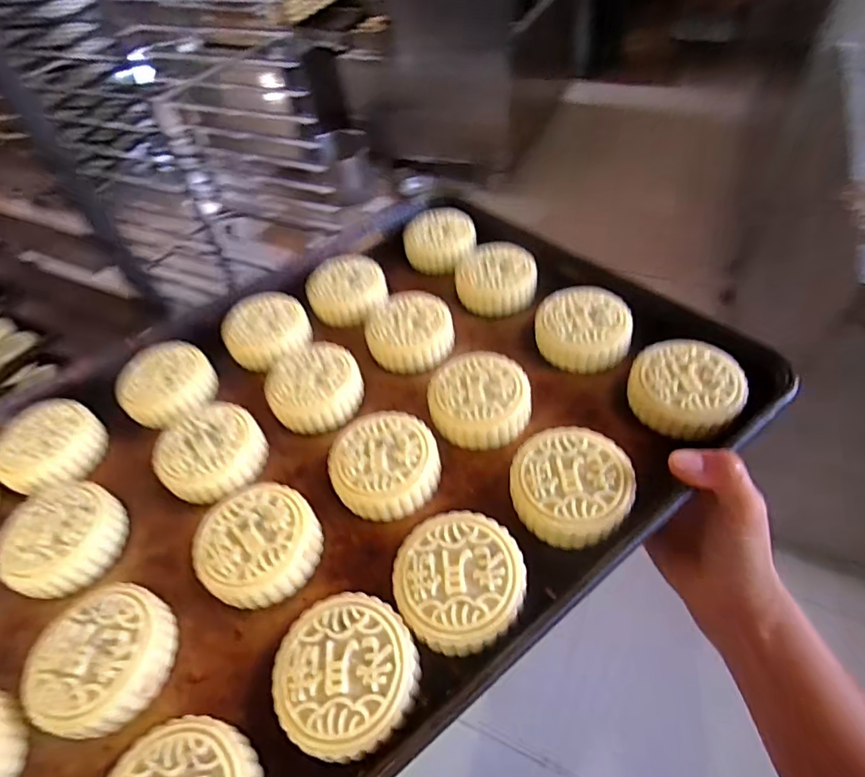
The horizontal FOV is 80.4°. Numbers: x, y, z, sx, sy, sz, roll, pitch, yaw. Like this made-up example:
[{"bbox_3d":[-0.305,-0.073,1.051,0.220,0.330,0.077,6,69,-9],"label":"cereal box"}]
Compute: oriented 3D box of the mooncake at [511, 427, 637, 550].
[{"bbox_3d":[0.083,0.057,0.311,0.067,0.026,0.070,1,47,-3],"label":"mooncake"}]

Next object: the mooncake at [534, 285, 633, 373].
[{"bbox_3d":[0.119,-0.049,0.406,0.070,0.031,0.069,11,47,7],"label":"mooncake"}]

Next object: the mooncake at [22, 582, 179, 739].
[{"bbox_3d":[-0.182,0.149,0.284,0.071,0.032,0.069,2,47,-2],"label":"mooncake"}]

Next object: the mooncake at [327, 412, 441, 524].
[{"bbox_3d":[-0.032,0.048,0.343,0.068,0.027,0.072,2,47,-2],"label":"mooncake"}]

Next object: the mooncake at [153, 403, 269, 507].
[{"bbox_3d":[-0.158,0.050,0.370,0.071,0.037,0.069,-28,54,-26],"label":"mooncake"}]

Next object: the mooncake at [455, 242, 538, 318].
[{"bbox_3d":[0.059,-0.103,0.467,0.072,0.034,0.075,2,47,-2],"label":"mooncake"}]

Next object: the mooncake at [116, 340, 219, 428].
[{"bbox_3d":[-0.220,-0.006,0.423,0.079,0.023,0.069,29,51,22],"label":"mooncake"}]

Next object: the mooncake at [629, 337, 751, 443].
[{"bbox_3d":[0.171,-0.001,0.350,0.068,0.030,0.067,2,47,-2],"label":"mooncake"}]

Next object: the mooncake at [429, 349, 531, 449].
[{"bbox_3d":[0.033,0.006,0.370,0.067,0.028,0.072,2,47,-2],"label":"mooncake"}]

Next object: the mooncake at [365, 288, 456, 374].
[{"bbox_3d":[-0.018,-0.047,0.430,0.068,0.029,0.069,2,47,-2],"label":"mooncake"}]

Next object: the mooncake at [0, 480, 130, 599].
[{"bbox_3d":[-0.245,0.098,0.339,0.076,0.028,0.069,20,49,15],"label":"mooncake"}]

